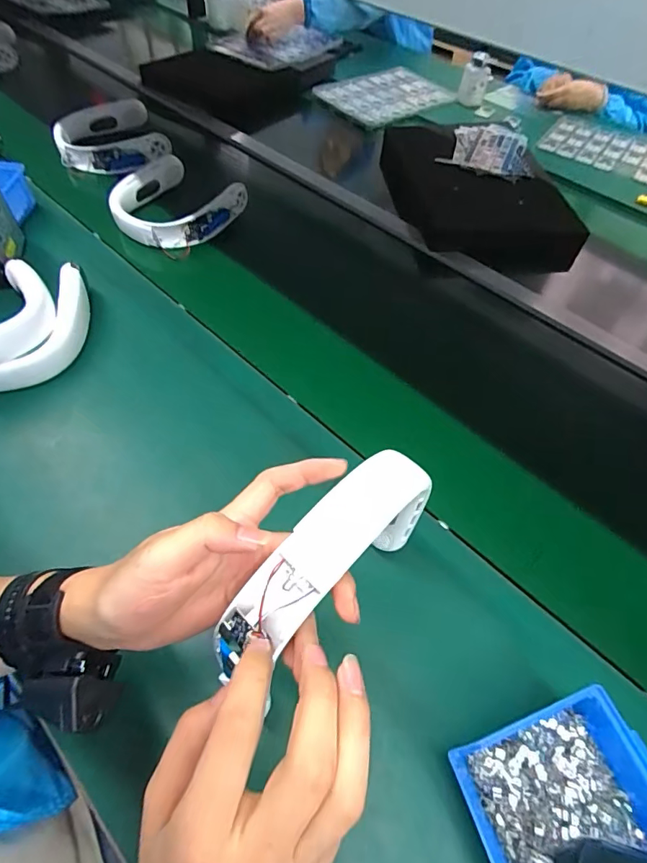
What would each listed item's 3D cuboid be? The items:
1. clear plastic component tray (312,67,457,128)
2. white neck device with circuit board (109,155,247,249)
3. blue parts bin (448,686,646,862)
[{"bbox_3d":[0.163,-0.869,1.179,0.324,0.017,0.212,-32,63,-21],"label":"clear plastic component tray"},{"bbox_3d":[-0.267,-0.399,0.802,0.188,0.044,0.185,29,60,17],"label":"white neck device with circuit board"},{"bbox_3d":[0.188,0.281,0.348,0.153,0.060,0.119,-17,58,-12],"label":"blue parts bin"}]

